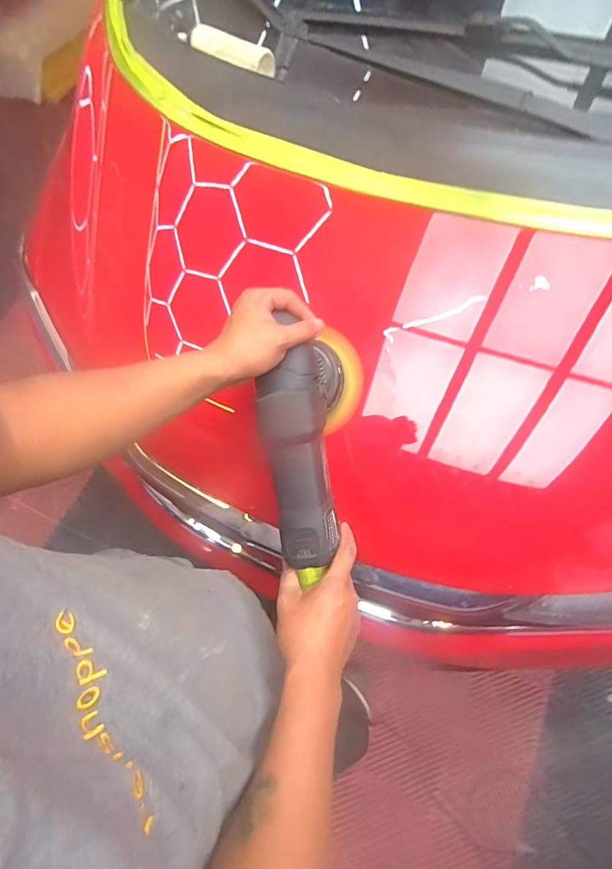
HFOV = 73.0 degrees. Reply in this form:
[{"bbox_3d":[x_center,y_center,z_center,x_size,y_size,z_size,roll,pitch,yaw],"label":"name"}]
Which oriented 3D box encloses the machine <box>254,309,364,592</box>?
[{"bbox_3d":[0.002,0.015,0.536,0.119,0.154,0.303,7,92,3],"label":"machine"}]

